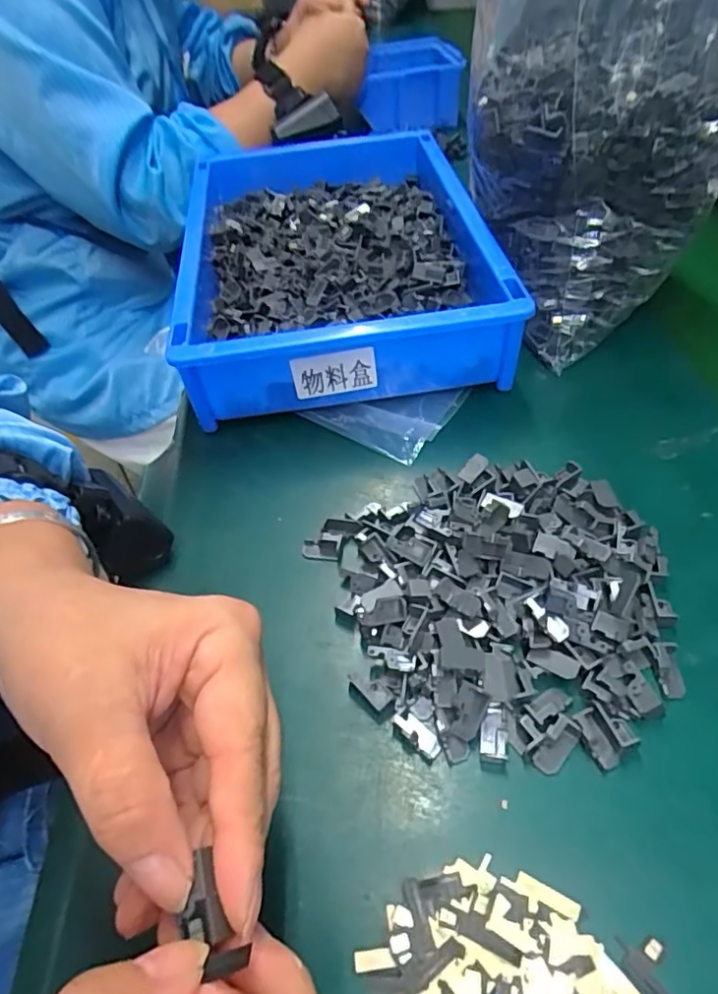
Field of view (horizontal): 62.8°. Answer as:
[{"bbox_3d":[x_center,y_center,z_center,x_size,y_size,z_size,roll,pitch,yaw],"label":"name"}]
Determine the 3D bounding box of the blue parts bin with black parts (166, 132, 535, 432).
[{"bbox_3d":[-0.019,-0.182,0.453,0.216,0.071,0.312,-7,49,-1],"label":"blue parts bin with black parts"}]

